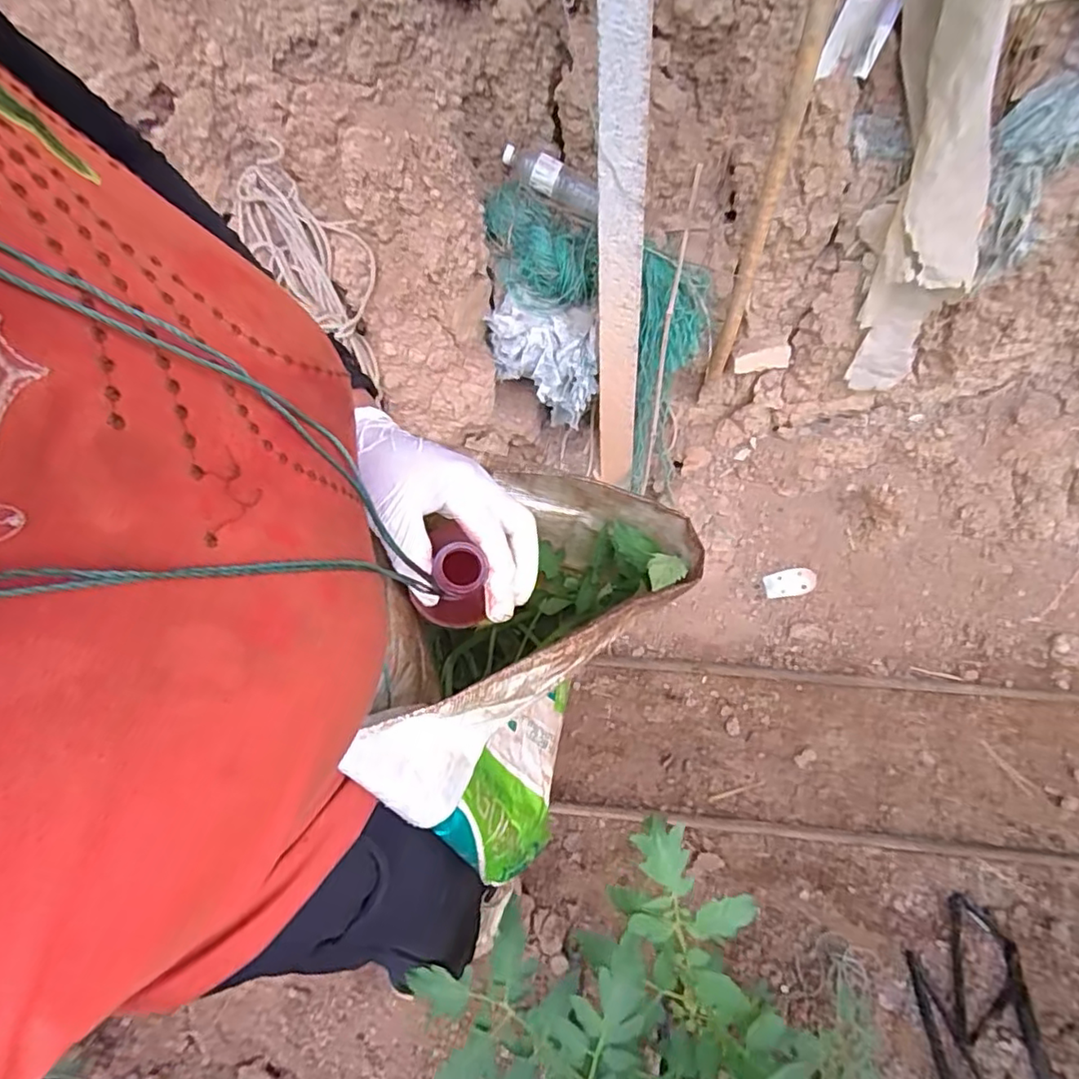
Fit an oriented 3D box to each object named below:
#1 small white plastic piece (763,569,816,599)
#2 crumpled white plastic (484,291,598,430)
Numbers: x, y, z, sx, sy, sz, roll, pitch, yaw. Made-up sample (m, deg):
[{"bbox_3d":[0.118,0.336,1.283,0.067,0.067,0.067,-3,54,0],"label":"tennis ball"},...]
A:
[{"bbox_3d":[0.558,0.098,1.354,0.110,0.012,0.058,-9,93,10],"label":"small white plastic piece"},{"bbox_3d":[0.006,-0.333,1.192,0.215,0.233,0.066,13,54,14],"label":"crumpled white plastic"}]

